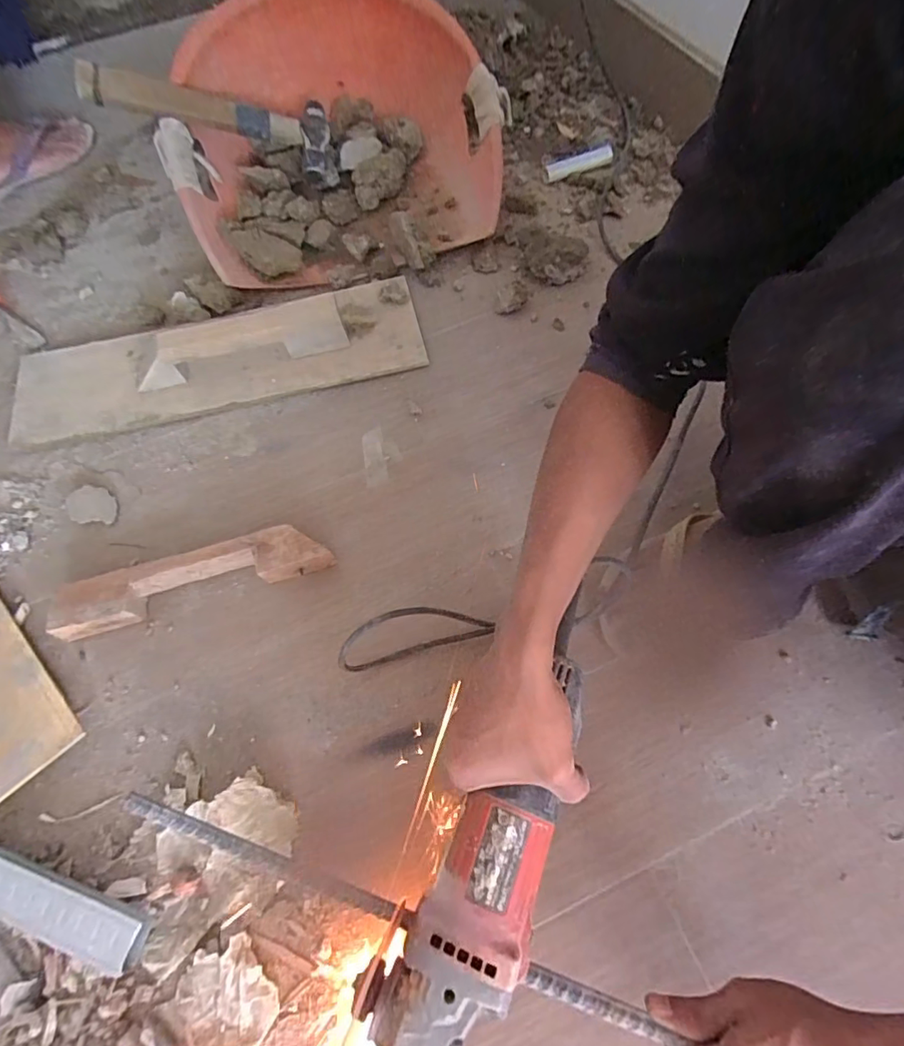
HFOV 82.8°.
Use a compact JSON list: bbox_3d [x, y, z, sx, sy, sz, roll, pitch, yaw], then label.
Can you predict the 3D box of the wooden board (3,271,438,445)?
[{"bbox_3d":[-0.290,-0.215,0.619,0.499,0.067,0.155,-15,65,-4],"label":"wooden board"}]

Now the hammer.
[{"bbox_3d":[-0.301,-0.529,0.668,0.309,0.081,0.074,-6,61,-31],"label":"hammer"}]

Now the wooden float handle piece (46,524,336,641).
[{"bbox_3d":[-0.257,0.053,0.515,0.269,0.034,0.056,-16,65,-4],"label":"wooden float handle piece"}]

